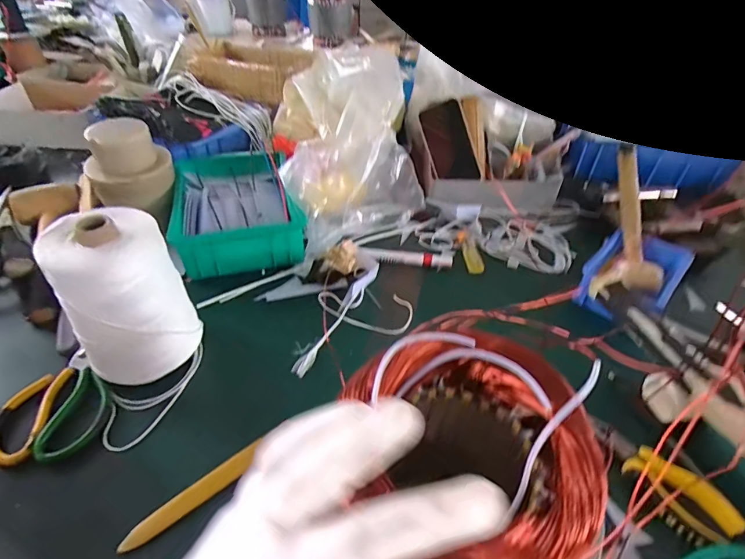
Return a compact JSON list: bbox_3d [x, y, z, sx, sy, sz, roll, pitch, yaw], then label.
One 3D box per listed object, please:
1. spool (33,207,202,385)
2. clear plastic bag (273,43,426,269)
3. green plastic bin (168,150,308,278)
[{"bbox_3d":[-0.248,0.026,0.435,0.107,0.180,0.088,-25,47,-28],"label":"spool"},{"bbox_3d":[-0.052,-0.241,0.716,0.213,0.198,0.385,-7,41,-10],"label":"clear plastic bag"},{"bbox_3d":[-0.211,-0.114,0.671,0.176,0.078,0.257,-10,42,-13],"label":"green plastic bin"}]

